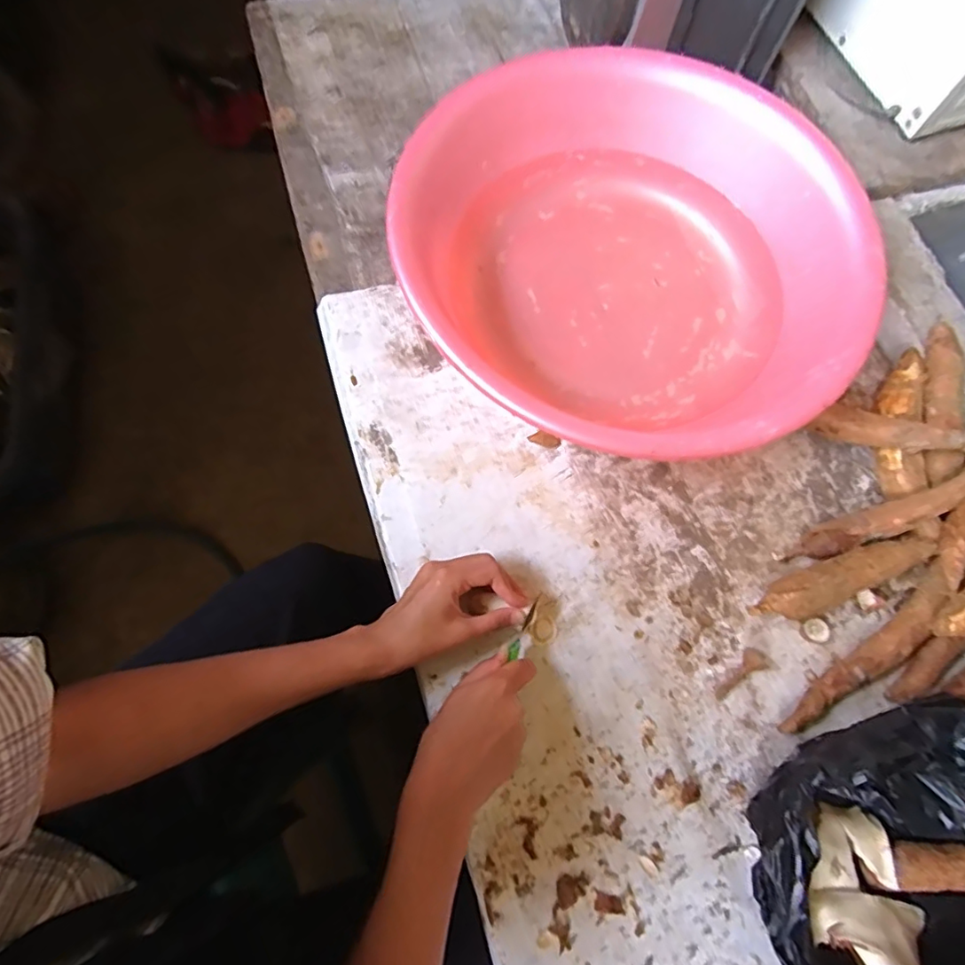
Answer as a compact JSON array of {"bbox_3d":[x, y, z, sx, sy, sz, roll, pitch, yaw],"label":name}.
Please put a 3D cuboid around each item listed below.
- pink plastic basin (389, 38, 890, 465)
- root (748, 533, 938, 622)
[{"bbox_3d":[0.132,-0.205,0.510,0.391,0.112,0.405,1,72,-2],"label":"pink plastic basin"},{"bbox_3d":[0.311,0.082,0.472,0.163,0.035,0.038,-19,74,-8],"label":"root"}]

